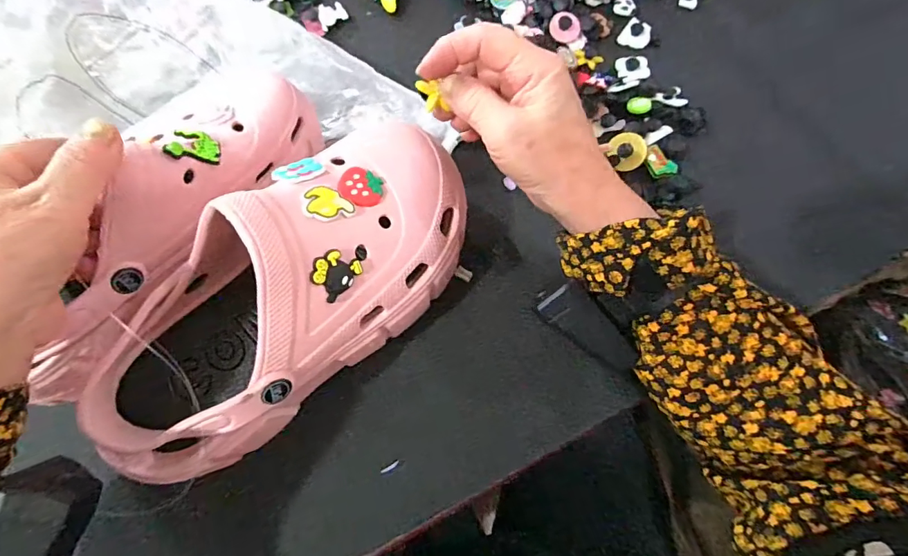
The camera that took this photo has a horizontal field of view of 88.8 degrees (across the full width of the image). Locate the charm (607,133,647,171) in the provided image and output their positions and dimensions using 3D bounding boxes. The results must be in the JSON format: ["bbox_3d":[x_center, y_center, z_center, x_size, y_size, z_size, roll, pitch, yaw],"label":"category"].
[{"bbox_3d":[0.135,-0.099,0.360,0.026,0.006,0.028,1,92,14],"label":"charm"}]

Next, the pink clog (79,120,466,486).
[{"bbox_3d":[-0.089,0.005,0.260,0.096,0.090,0.238,42,78,14],"label":"pink clog"}]

